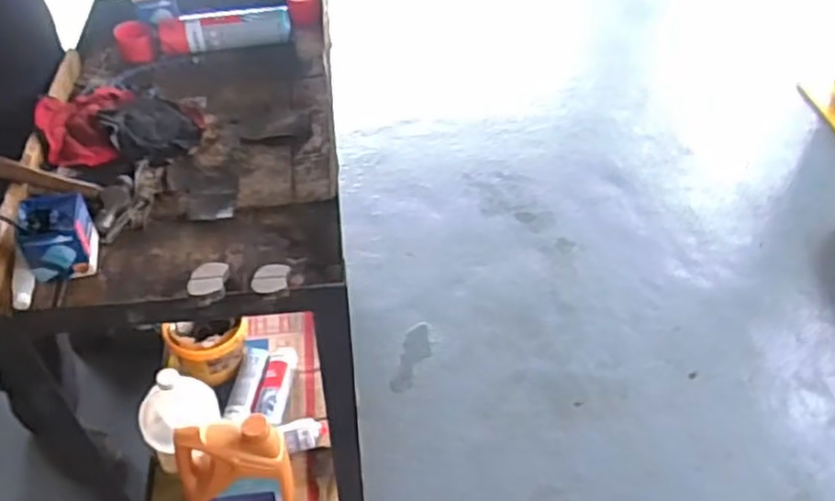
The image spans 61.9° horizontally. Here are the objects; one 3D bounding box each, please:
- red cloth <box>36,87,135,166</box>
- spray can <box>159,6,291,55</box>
[{"bbox_3d":[-0.519,-0.208,1.081,0.118,0.042,0.196,-3,47,-5],"label":"red cloth"},{"bbox_3d":[-0.350,-0.403,1.271,0.229,0.055,0.062,-9,48,-10],"label":"spray can"}]

